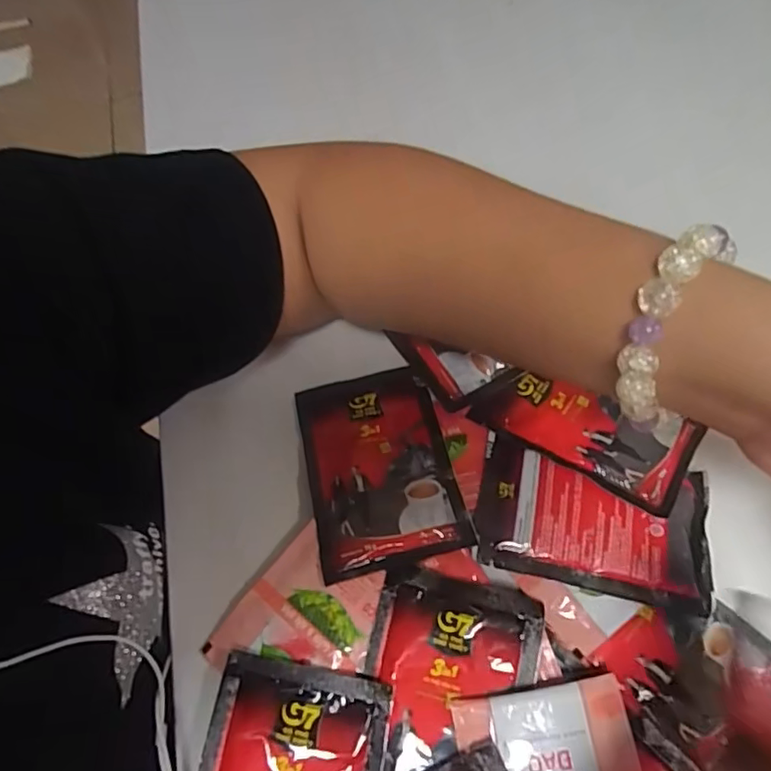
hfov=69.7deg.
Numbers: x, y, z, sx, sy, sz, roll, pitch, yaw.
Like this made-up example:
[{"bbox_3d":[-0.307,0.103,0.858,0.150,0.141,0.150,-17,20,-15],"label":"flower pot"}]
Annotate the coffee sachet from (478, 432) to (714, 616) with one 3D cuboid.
[{"bbox_3d":[0.094,0.060,0.248,0.097,0.008,0.061,12,64,8],"label":"coffee sachet"}]

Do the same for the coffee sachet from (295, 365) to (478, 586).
[{"bbox_3d":[-0.004,0.034,0.261,0.066,0.008,0.098,-10,61,-8],"label":"coffee sachet"}]

